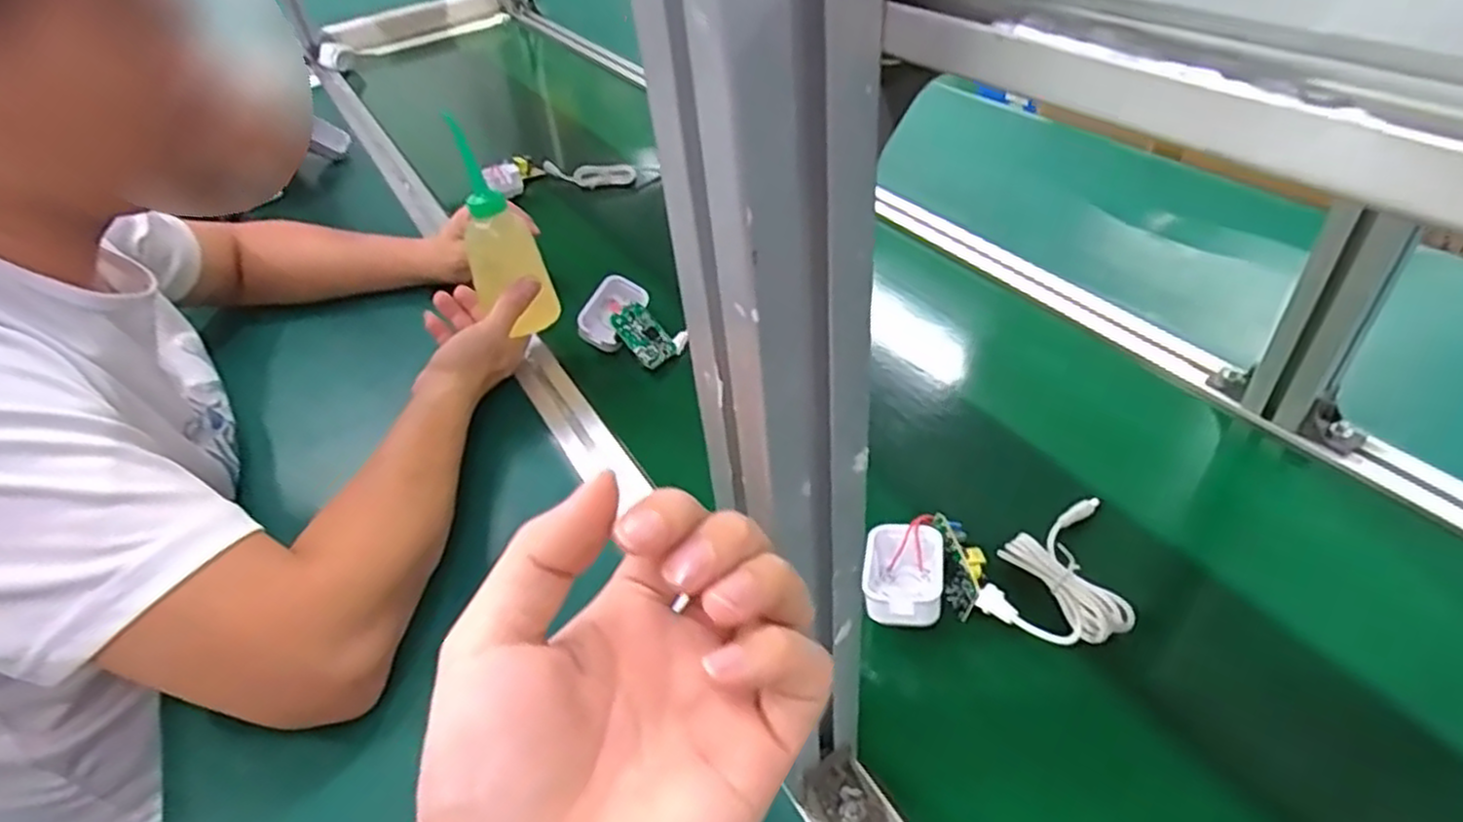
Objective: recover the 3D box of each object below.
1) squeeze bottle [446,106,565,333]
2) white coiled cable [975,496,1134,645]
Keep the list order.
[{"bbox_3d":[-0.196,-0.147,0.625,0.044,0.177,0.055,7,38,43],"label":"squeeze bottle"},{"bbox_3d":[0.209,0.094,0.460,0.078,0.024,0.132,26,49,21],"label":"white coiled cable"}]

